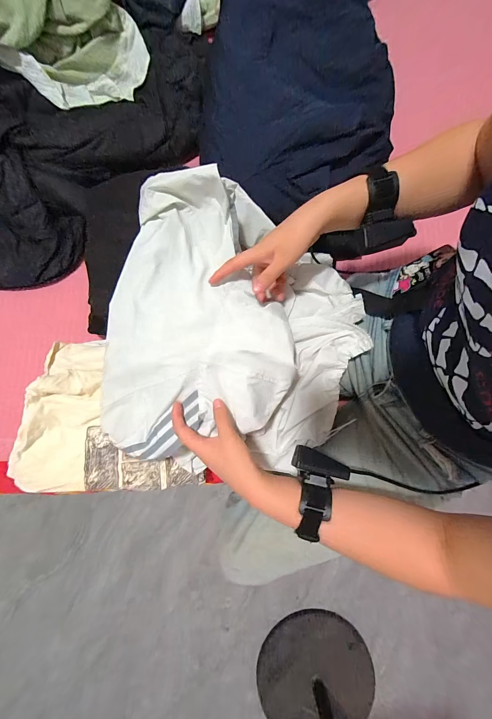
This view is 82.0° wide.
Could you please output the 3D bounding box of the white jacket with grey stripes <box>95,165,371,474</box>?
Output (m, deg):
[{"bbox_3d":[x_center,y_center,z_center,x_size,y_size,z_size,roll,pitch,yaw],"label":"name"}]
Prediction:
[{"bbox_3d":[-0.020,-0.042,0.425,0.363,0.126,0.400,13,78,2],"label":"white jacket with grey stripes"}]

